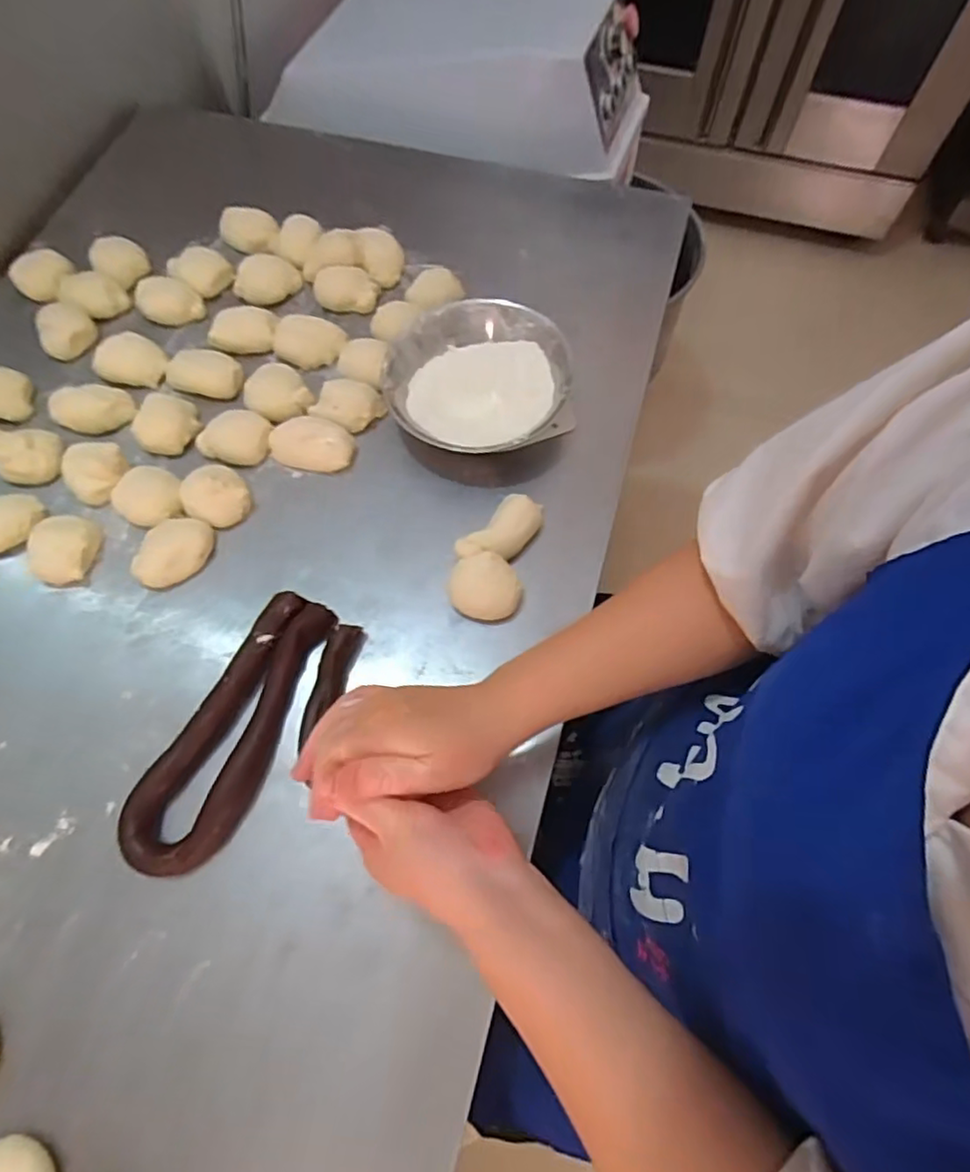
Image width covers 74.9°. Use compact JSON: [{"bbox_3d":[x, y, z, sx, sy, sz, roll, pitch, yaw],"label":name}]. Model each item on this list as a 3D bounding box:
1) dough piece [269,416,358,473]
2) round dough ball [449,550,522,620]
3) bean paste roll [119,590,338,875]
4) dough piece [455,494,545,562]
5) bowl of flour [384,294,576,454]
[{"bbox_3d":[-0.177,-0.145,0.654,0.088,0.030,0.050,13,67,6],"label":"dough piece"},{"bbox_3d":[-0.001,0.004,0.580,0.058,0.035,0.059,0,66,1],"label":"round dough ball"},{"bbox_3d":[-0.207,0.118,0.535,0.078,0.028,0.241,25,69,11],"label":"bean paste roll"},{"bbox_3d":[0.018,-0.049,0.609,0.091,0.036,0.045,-42,72,-16],"label":"dough piece"},{"bbox_3d":[-0.007,-0.212,0.666,0.189,0.064,0.172,0,66,1],"label":"bowl of flour"}]

